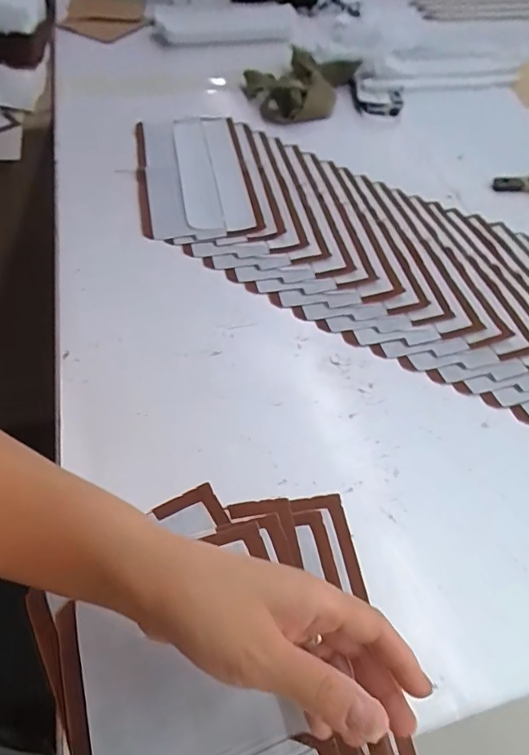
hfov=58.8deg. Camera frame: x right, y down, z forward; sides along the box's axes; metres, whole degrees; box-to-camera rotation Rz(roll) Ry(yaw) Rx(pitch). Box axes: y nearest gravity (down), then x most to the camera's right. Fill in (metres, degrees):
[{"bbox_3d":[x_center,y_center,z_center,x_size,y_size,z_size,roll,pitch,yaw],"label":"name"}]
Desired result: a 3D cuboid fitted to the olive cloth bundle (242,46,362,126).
[{"bbox_3d":[0.044,-0.390,0.624,0.112,0.032,0.147,26,58,13],"label":"olive cloth bundle"}]

